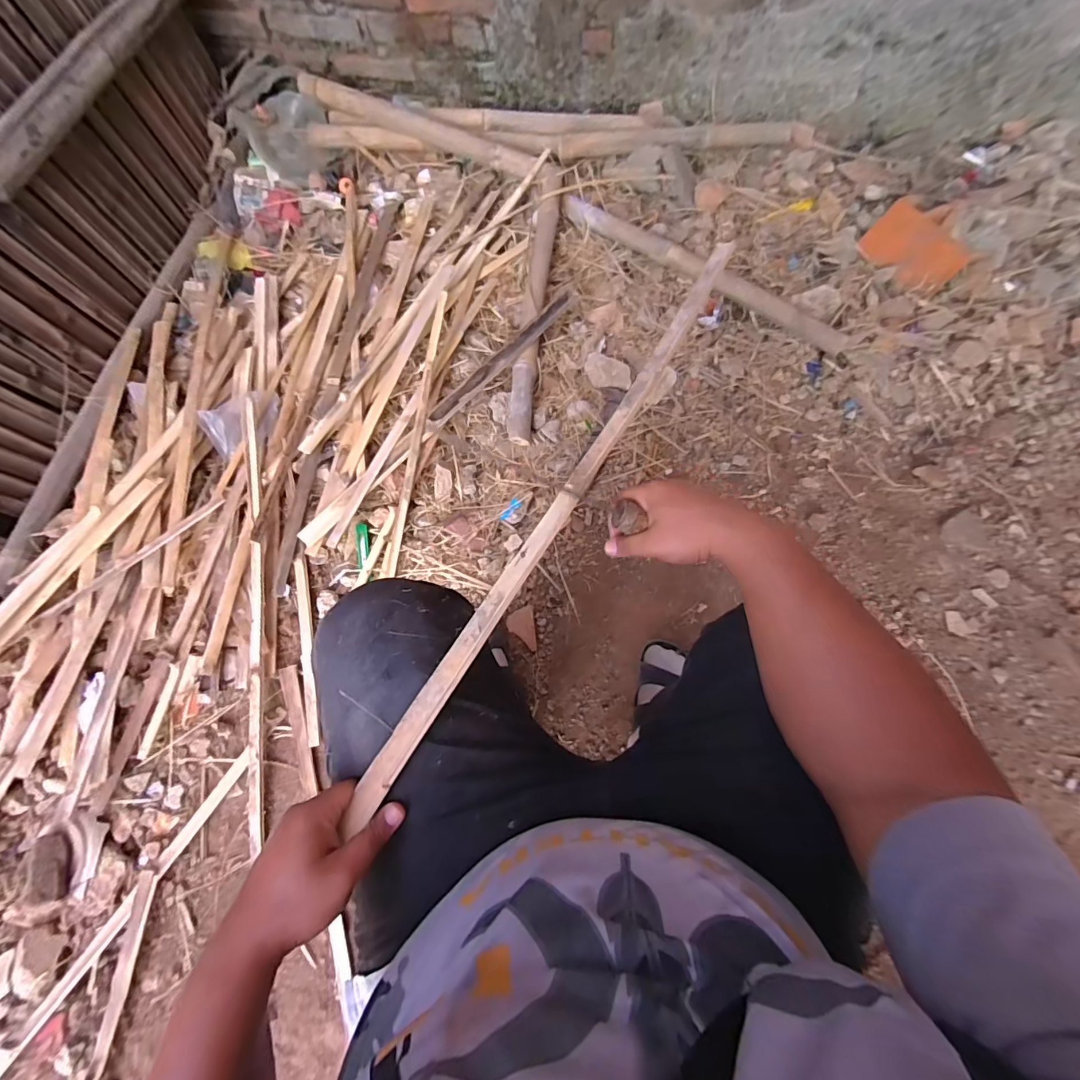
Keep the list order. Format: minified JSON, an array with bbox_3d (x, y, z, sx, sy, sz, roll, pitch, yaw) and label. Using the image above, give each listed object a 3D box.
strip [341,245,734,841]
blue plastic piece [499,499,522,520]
[{"bbox_3d":[0.030,-0.045,0.450,0.029,0.014,0.678,32,78,8],"label":"strip"},{"bbox_3d":[-0.057,-0.057,0.858,0.049,0.005,0.021,-44,78,9],"label":"blue plastic piece"}]

